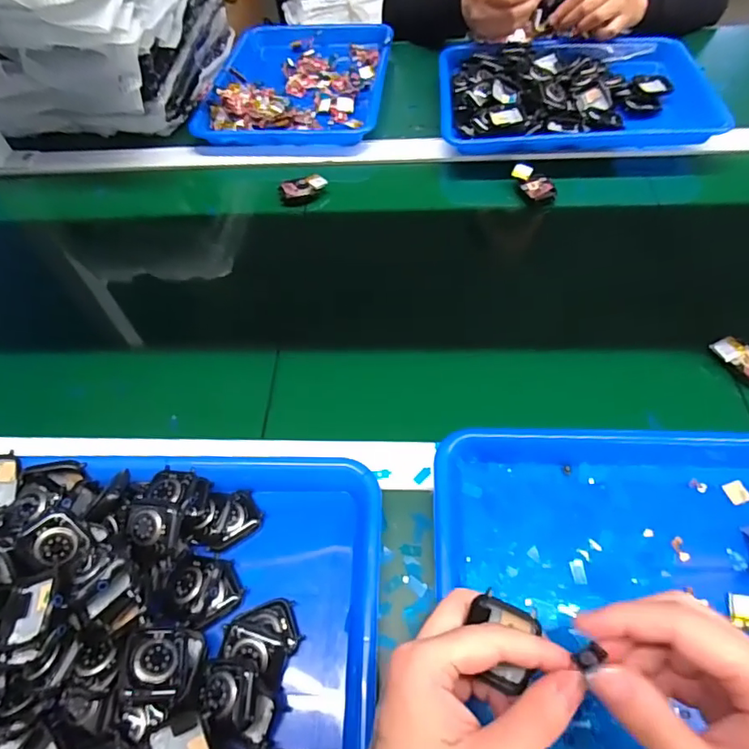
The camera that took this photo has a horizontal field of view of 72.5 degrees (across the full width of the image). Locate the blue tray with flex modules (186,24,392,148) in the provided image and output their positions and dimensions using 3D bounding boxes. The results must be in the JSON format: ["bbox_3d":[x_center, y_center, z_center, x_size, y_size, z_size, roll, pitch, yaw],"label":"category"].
[{"bbox_3d":[-0.109,-0.444,0.766,0.253,0.040,0.316,4,59,6],"label":"blue tray with flex modules"}]

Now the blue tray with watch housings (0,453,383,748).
[{"bbox_3d":[-0.165,0.171,0.339,0.332,0.058,0.251,-1,58,3],"label":"blue tray with watch housings"}]

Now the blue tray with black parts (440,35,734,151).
[{"bbox_3d":[0.261,-0.392,0.684,0.340,0.046,0.266,2,59,5],"label":"blue tray with black parts"}]

